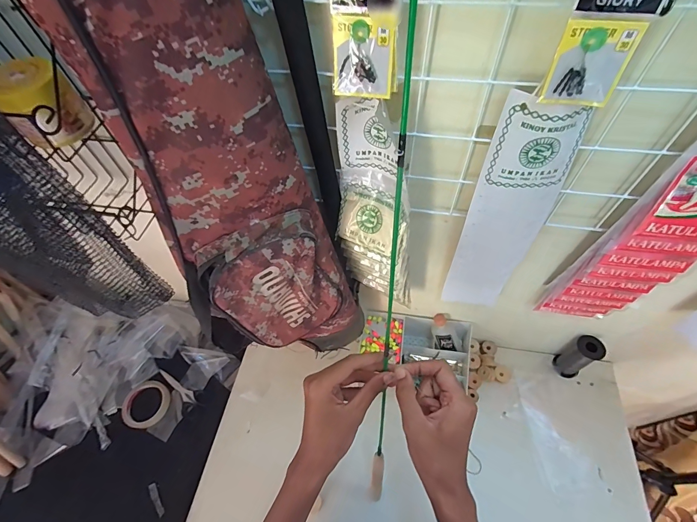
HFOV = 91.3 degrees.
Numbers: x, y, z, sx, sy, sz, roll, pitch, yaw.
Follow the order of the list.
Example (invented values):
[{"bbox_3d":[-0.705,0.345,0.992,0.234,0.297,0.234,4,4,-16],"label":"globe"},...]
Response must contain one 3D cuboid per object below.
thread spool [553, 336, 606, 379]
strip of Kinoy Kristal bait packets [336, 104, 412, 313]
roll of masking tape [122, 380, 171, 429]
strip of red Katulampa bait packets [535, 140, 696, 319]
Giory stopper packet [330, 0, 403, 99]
[{"bbox_3d":[0.477,0.199,0.705,0.050,0.116,0.052,-2,55,3],"label":"thread spool"},{"bbox_3d":[0.040,-0.045,0.451,0.109,0.318,0.067,6,56,8],"label":"strip of Kinoy Kristal bait packets"},{"bbox_3d":[-0.440,0.312,0.741,0.091,0.019,0.096,-2,55,3],"label":"roll of masking tape"},{"bbox_3d":[0.373,-0.017,0.414,0.118,0.402,0.027,7,56,8],"label":"strip of red Katulampa bait packets"},{"bbox_3d":[0.013,-0.183,0.273,0.054,0.096,0.019,8,56,9],"label":"Giory stopper packet"}]

